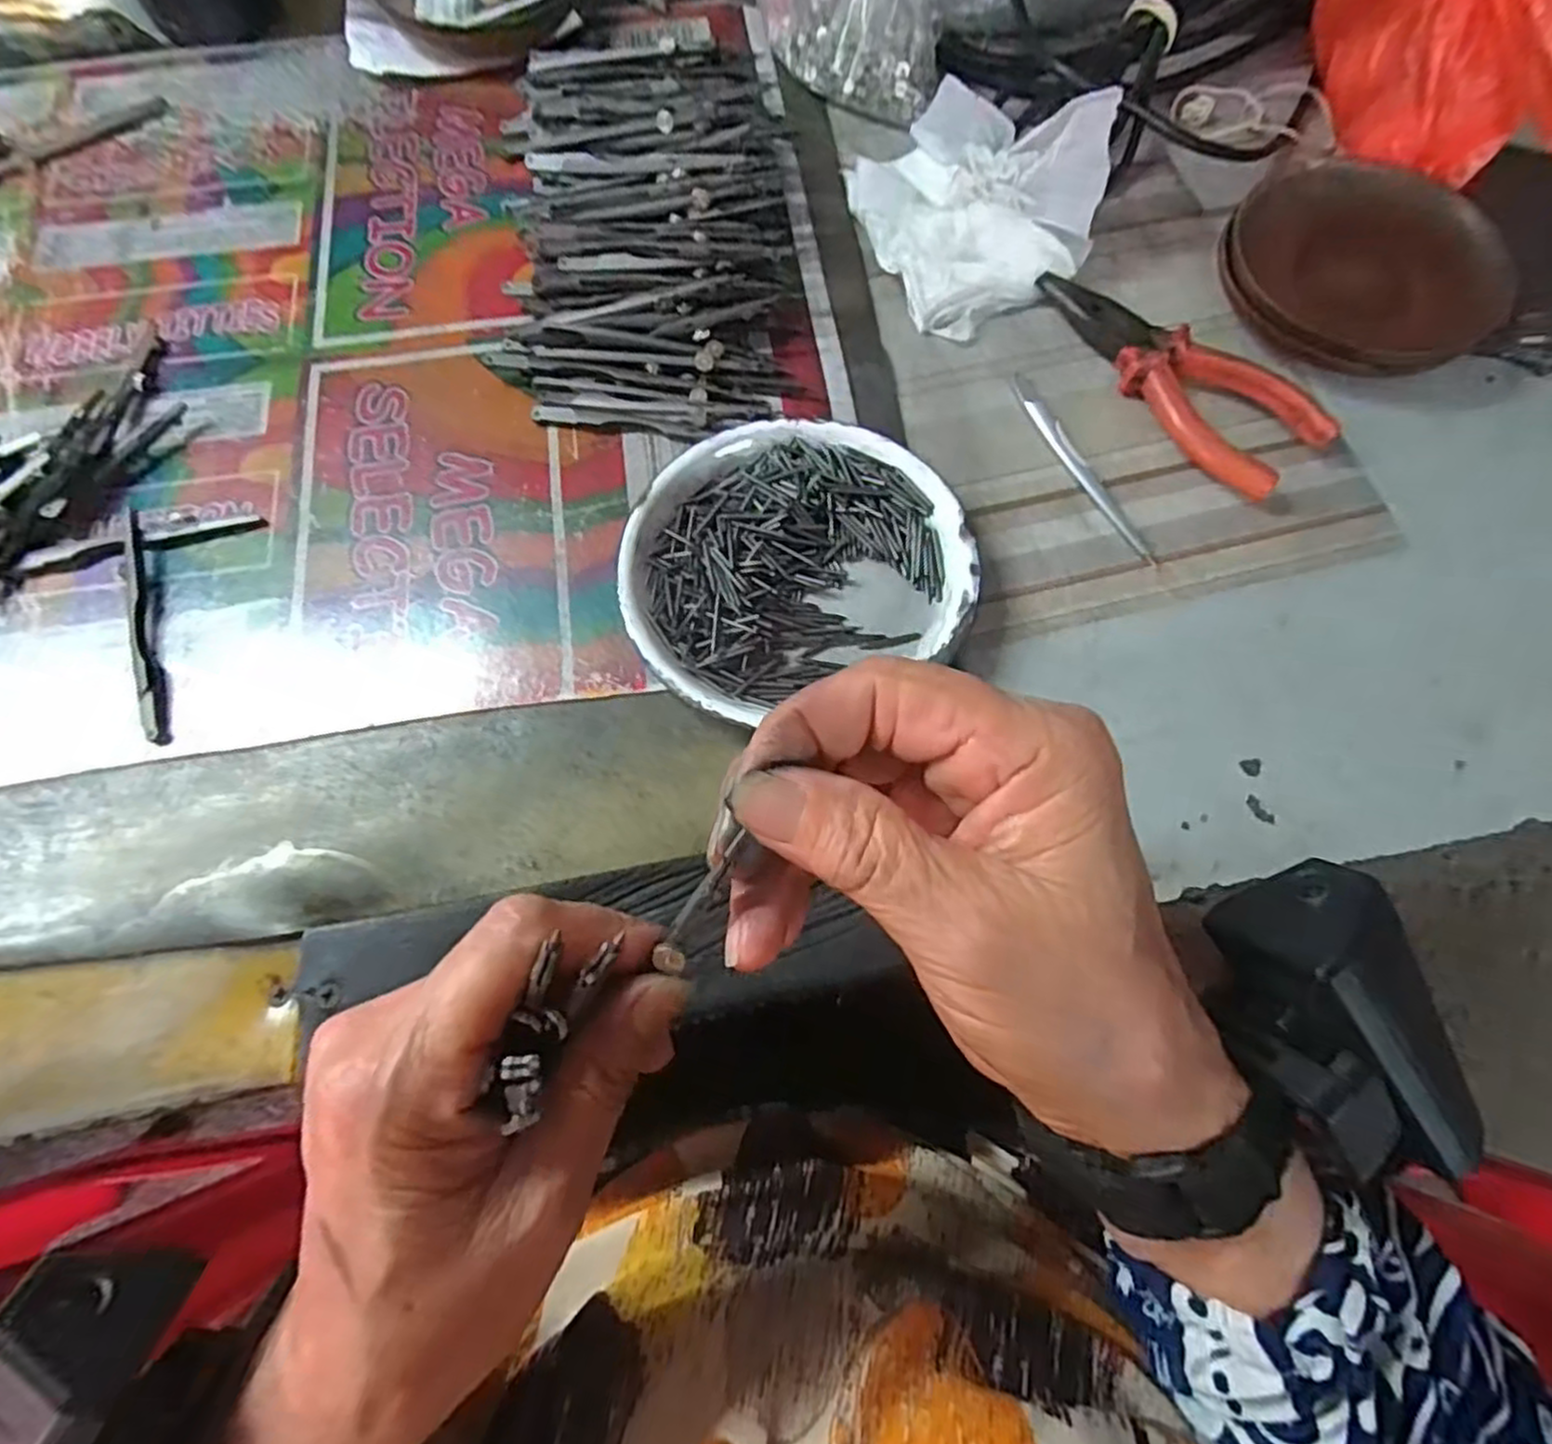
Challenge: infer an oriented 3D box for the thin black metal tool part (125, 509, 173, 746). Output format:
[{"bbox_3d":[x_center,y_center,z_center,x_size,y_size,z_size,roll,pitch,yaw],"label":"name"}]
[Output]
[{"bbox_3d":[-0.245,-0.038,0.287,0.010,0.007,0.100,-19,71,-7],"label":"thin black metal tool part"}]

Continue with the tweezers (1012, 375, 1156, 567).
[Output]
[{"bbox_3d":[0.128,-0.108,0.315,0.010,0.004,0.102,-24,72,-8],"label":"tweezers"}]

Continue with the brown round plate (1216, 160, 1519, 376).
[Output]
[{"bbox_3d":[0.257,-0.201,0.328,0.097,0.022,0.112,-38,70,2],"label":"brown round plate"}]

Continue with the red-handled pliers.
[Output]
[{"bbox_3d":[0.174,-0.155,0.324,0.046,0.017,0.134,-33,74,-11],"label":"red-handled pliers"}]

